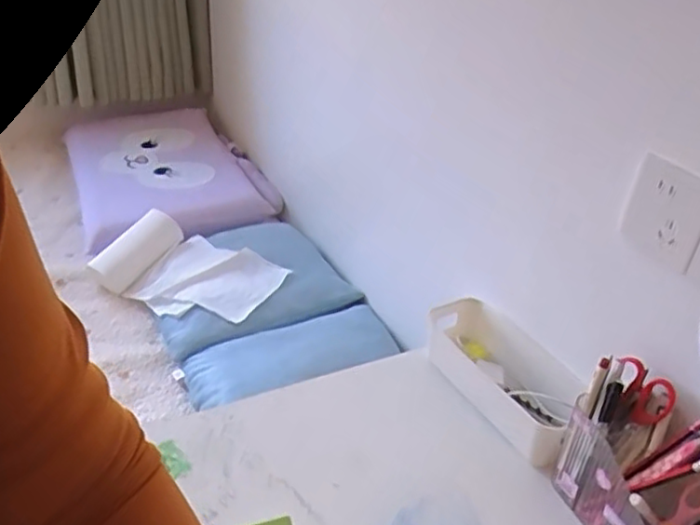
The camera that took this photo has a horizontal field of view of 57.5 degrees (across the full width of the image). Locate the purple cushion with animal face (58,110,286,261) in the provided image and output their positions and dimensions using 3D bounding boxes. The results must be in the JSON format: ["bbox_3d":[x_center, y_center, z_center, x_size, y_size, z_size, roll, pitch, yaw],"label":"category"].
[{"bbox_3d":[-0.510,-0.246,1.784,0.468,0.112,0.790,-11,35,-23],"label":"purple cushion with animal face"}]

